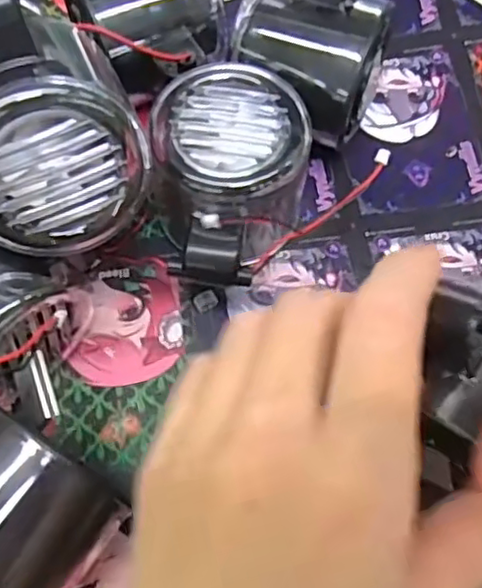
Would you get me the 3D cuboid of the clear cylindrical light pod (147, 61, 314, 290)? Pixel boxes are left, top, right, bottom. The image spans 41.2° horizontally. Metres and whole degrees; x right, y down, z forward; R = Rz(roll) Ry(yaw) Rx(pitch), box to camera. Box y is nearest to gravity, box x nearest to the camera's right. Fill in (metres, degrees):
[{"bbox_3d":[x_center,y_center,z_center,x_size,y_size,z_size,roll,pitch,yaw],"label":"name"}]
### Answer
[{"bbox_3d":[-0.003,-0.038,0.239,0.052,0.054,0.070,-4,66,-3],"label":"clear cylindrical light pod"}]

